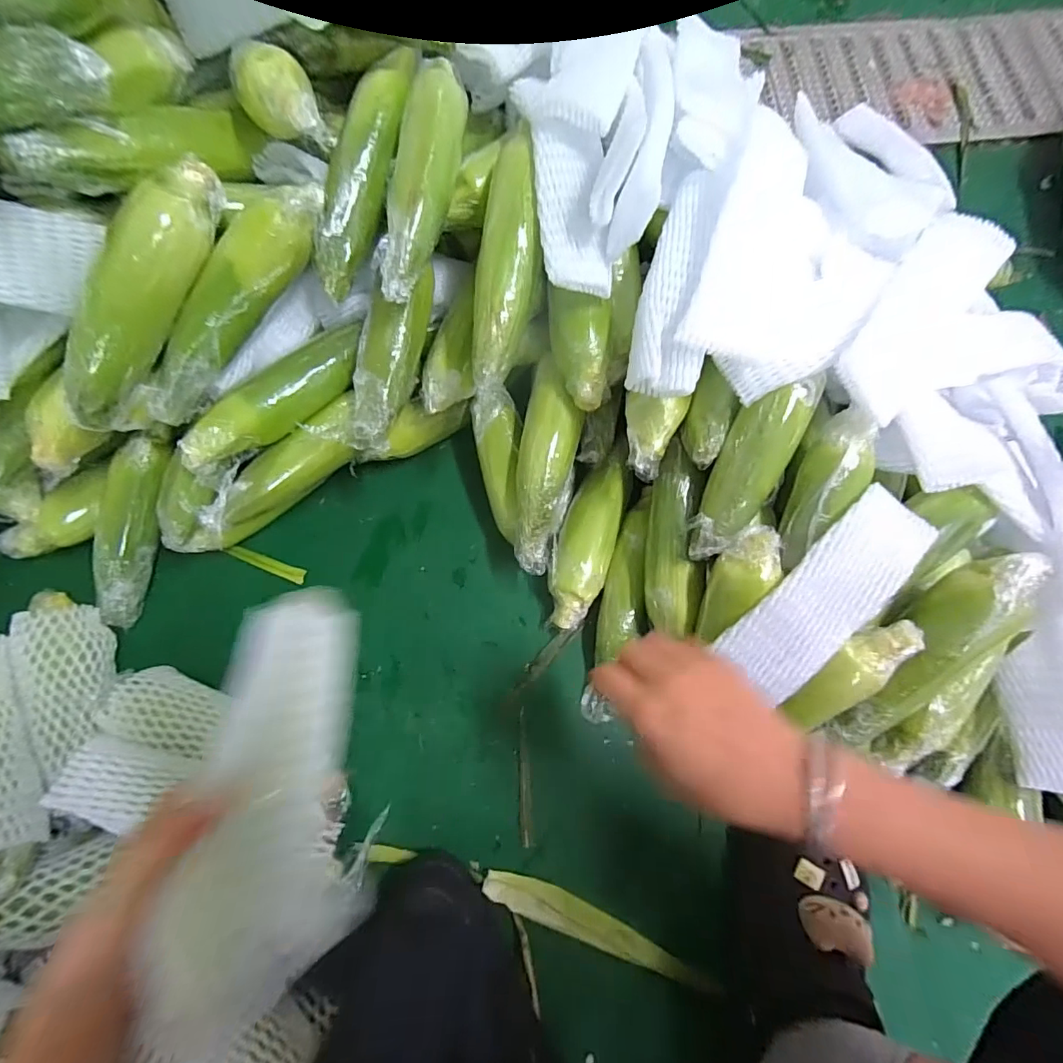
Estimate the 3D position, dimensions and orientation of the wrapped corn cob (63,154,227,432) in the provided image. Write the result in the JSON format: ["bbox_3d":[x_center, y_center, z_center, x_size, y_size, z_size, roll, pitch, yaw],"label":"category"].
[{"bbox_3d":[-0.321,-0.192,0.411,0.054,0.063,0.234,25,92,6],"label":"wrapped corn cob"}]

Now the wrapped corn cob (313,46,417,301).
[{"bbox_3d":[-0.156,-0.333,0.447,0.052,0.051,0.234,17,92,4],"label":"wrapped corn cob"}]

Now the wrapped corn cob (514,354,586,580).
[{"bbox_3d":[0.016,-0.070,0.521,0.060,0.067,0.221,6,91,1],"label":"wrapped corn cob"}]

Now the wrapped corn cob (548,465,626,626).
[{"bbox_3d":[0.059,0.016,0.546,0.061,0.054,0.178,16,75,4],"label":"wrapped corn cob"}]

